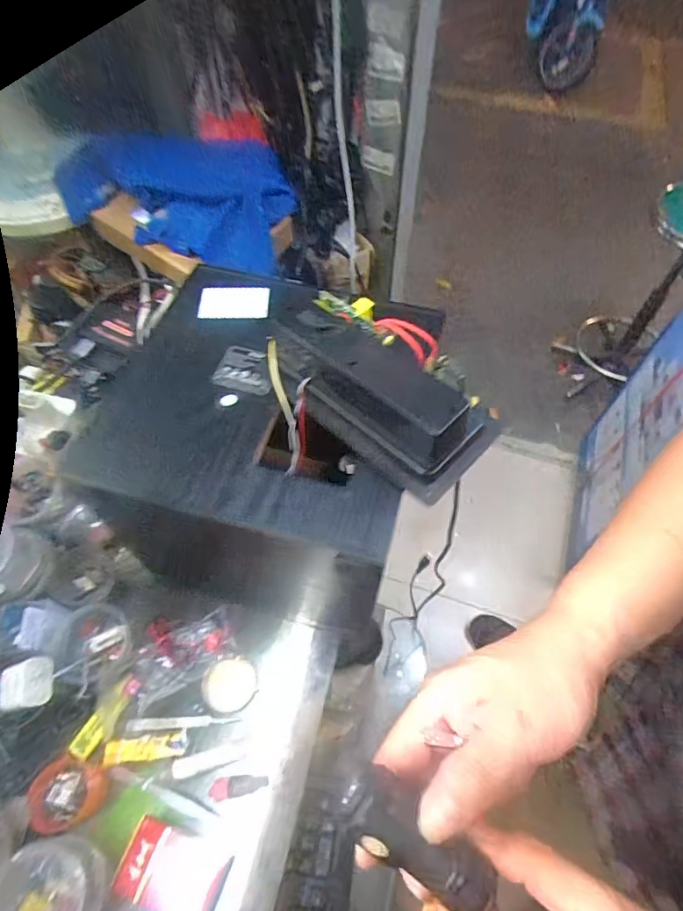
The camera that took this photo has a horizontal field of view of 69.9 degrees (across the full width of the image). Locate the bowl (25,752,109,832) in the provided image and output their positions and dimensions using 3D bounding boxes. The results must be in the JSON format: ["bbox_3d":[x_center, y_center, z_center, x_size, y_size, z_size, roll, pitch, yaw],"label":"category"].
[{"bbox_3d":[-0.263,0.323,0.465,0.063,0.034,0.056,29,45,-15],"label":"bowl"}]

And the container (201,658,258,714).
[{"bbox_3d":[-0.119,0.243,0.518,0.054,0.008,0.051,0,59,0],"label":"container"}]

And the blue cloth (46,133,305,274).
[{"bbox_3d":[-0.274,-0.392,0.758,0.377,0.113,0.187,11,59,6],"label":"blue cloth"}]

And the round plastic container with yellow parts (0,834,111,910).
[{"bbox_3d":[-0.237,0.355,0.391,0.080,0.042,0.077,0,59,0],"label":"round plastic container with yellow parts"}]

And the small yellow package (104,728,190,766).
[{"bbox_3d":[-0.195,0.290,0.485,0.079,0.004,0.022,-7,59,-4],"label":"small yellow package"}]

